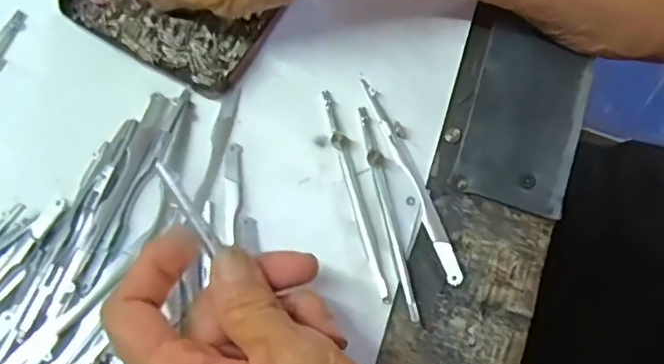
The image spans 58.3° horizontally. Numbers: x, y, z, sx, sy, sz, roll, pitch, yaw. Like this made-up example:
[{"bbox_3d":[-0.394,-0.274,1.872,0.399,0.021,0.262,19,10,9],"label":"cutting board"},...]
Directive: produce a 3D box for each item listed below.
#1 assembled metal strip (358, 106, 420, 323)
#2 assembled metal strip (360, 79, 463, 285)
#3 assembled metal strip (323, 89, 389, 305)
[{"bbox_3d":[0.025,0.012,0.263,0.006,0.004,0.100,-10,72,-3],"label":"assembled metal strip"},{"bbox_3d":[0.036,-0.003,0.269,0.010,0.004,0.102,-20,72,-6],"label":"assembled metal strip"},{"bbox_3d":[0.009,0.003,0.266,0.006,0.006,0.102,-13,72,-4],"label":"assembled metal strip"}]

